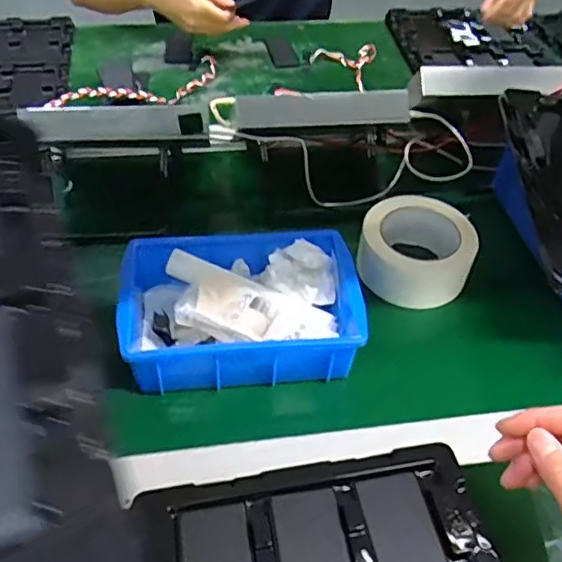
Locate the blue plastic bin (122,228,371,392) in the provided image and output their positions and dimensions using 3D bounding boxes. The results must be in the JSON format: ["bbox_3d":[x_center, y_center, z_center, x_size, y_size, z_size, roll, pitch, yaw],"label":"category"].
[{"bbox_3d":[-0.036,0.019,0.532,0.199,0.058,0.143,-5,49,-8],"label":"blue plastic bin"}]

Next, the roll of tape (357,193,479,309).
[{"bbox_3d":[0.137,-0.029,0.605,0.109,0.072,0.111,2,48,-2],"label":"roll of tape"}]

